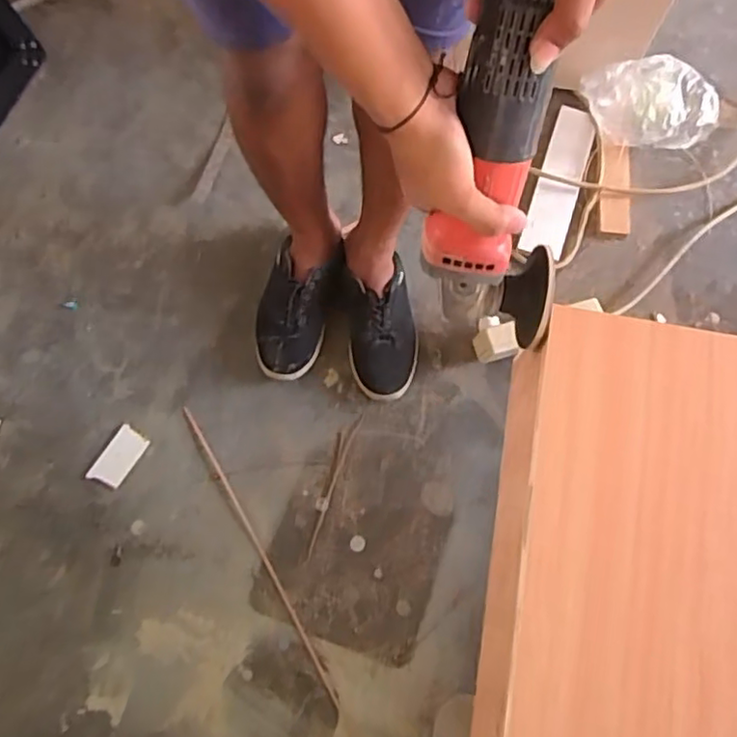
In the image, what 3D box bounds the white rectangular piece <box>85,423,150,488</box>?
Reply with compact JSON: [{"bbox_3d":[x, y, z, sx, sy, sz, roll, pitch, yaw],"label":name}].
[{"bbox_3d":[-0.373,0.131,0.942,0.051,0.010,0.089,32,76,8],"label":"white rectangular piece"}]

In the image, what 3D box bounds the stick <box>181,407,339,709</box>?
[{"bbox_3d":[-0.158,0.254,0.901,0.014,0.004,0.461,-29,76,-9],"label":"stick"}]

